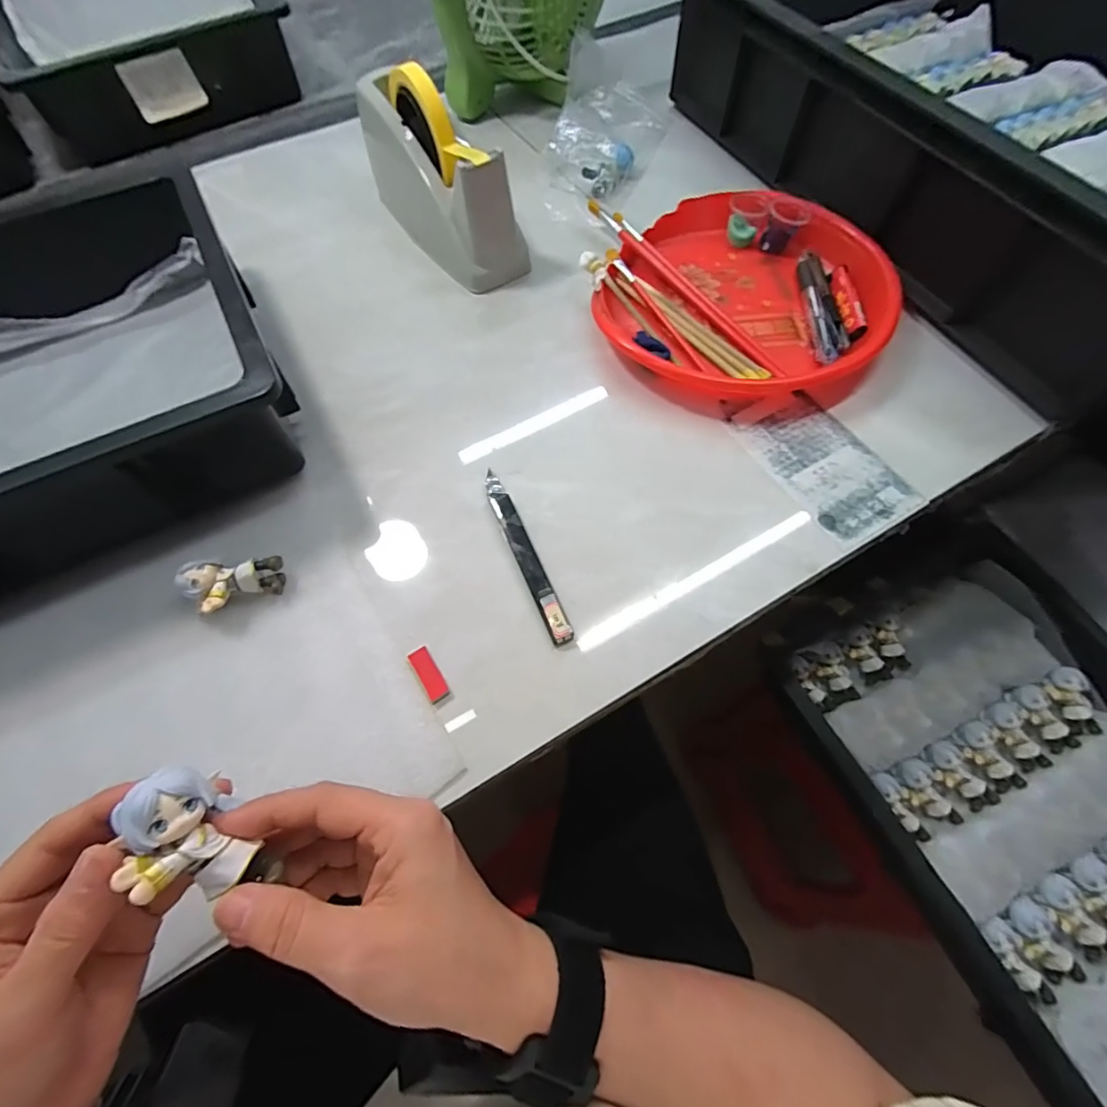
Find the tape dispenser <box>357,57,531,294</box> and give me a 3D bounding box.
[{"bbox_3d":[-0.113,-0.359,0.476,0.071,0.116,0.208,-36,68,-15],"label":"tape dispenser"}]

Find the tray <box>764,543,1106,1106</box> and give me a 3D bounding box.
[{"bbox_3d":[0.435,0.209,0.462,0.303,0.064,0.447,-24,65,-10],"label":"tray"}]

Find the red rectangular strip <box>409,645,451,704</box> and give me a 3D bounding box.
[{"bbox_3d":[-0.078,0.076,0.318,0.013,0.005,0.035,-31,67,-13],"label":"red rectangular strip"}]

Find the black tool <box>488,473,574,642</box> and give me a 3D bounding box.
[{"bbox_3d":[-0.021,-0.002,0.352,0.015,0.008,0.140,-22,65,-9],"label":"black tool"}]

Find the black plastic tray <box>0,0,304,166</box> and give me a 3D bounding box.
[{"bbox_3d":[-0.563,-0.712,0.684,0.312,0.125,0.453,-32,67,-13],"label":"black plastic tray"}]

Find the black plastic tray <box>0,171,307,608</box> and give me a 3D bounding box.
[{"bbox_3d":[-0.445,-0.104,0.369,0.454,0.100,0.322,-28,66,-12],"label":"black plastic tray"}]

